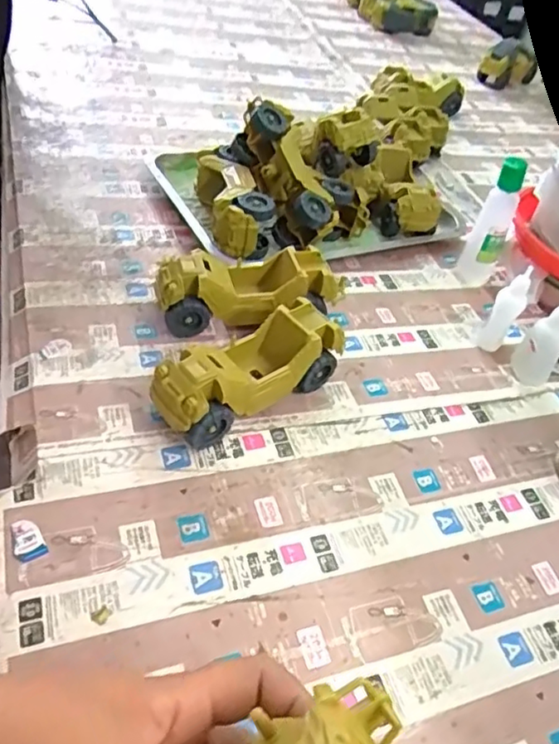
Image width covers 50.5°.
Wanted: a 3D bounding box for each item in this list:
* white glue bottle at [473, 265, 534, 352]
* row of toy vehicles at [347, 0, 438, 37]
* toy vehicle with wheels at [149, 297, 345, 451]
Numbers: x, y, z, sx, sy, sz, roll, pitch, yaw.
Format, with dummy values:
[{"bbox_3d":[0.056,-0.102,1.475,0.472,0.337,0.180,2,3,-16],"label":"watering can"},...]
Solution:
[{"bbox_3d":[0.220,-0.061,0.581,0.032,0.084,0.027,28,47,13],"label":"white glue bottle"},{"bbox_3d":[0.247,-0.934,1.472,0.162,0.072,0.344,-5,49,-18],"label":"row of toy vehicles"},{"bbox_3d":[-0.023,0.001,0.475,0.162,0.063,0.056,-26,58,-34],"label":"toy vehicle with wheels"}]

